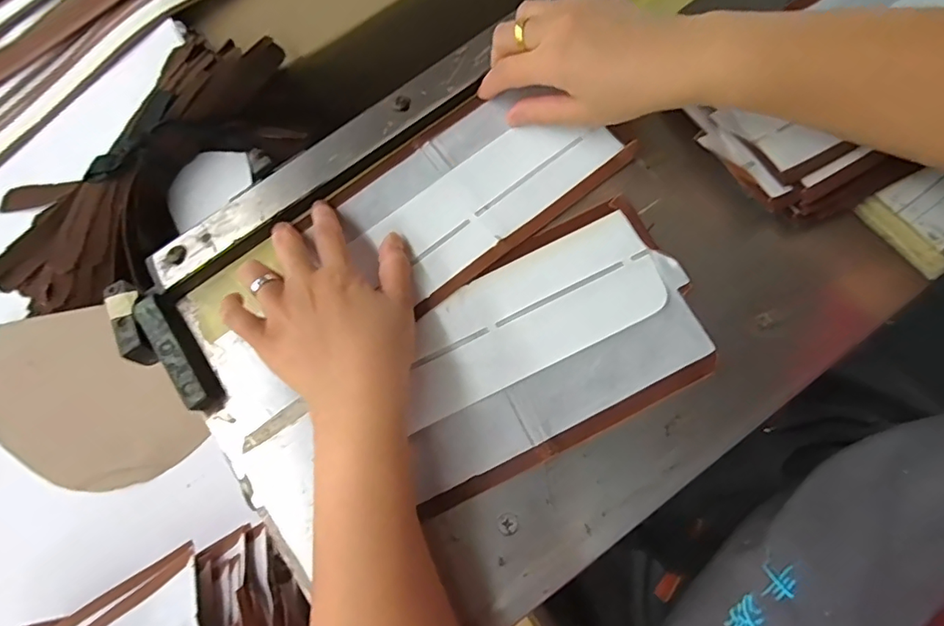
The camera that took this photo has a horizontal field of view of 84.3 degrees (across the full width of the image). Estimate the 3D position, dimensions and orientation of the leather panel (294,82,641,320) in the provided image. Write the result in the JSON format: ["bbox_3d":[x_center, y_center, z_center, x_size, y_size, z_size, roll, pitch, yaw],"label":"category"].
[{"bbox_3d":[0.004,-0.089,0.350,0.186,0.006,0.104,-37,75,-6],"label":"leather panel"}]

